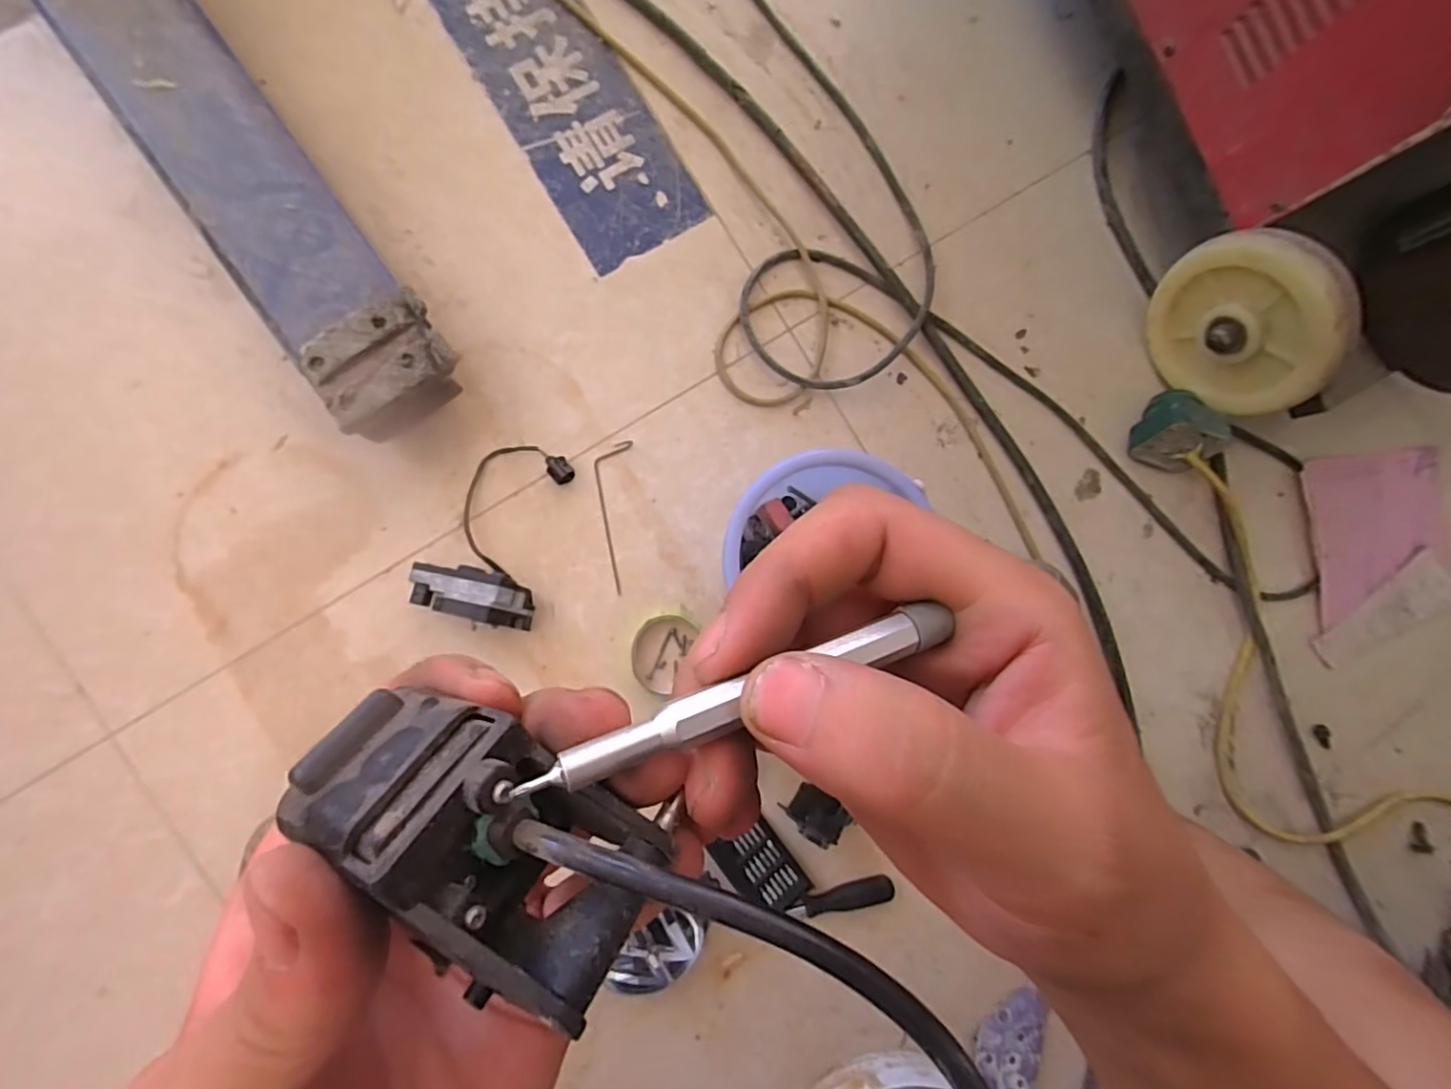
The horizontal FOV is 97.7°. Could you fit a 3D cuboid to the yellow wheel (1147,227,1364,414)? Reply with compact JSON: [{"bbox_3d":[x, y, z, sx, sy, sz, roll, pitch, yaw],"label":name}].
[{"bbox_3d":[0.553,-0.232,0.678,0.052,0.188,0.190,-25,90,-8],"label":"yellow wheel"}]

